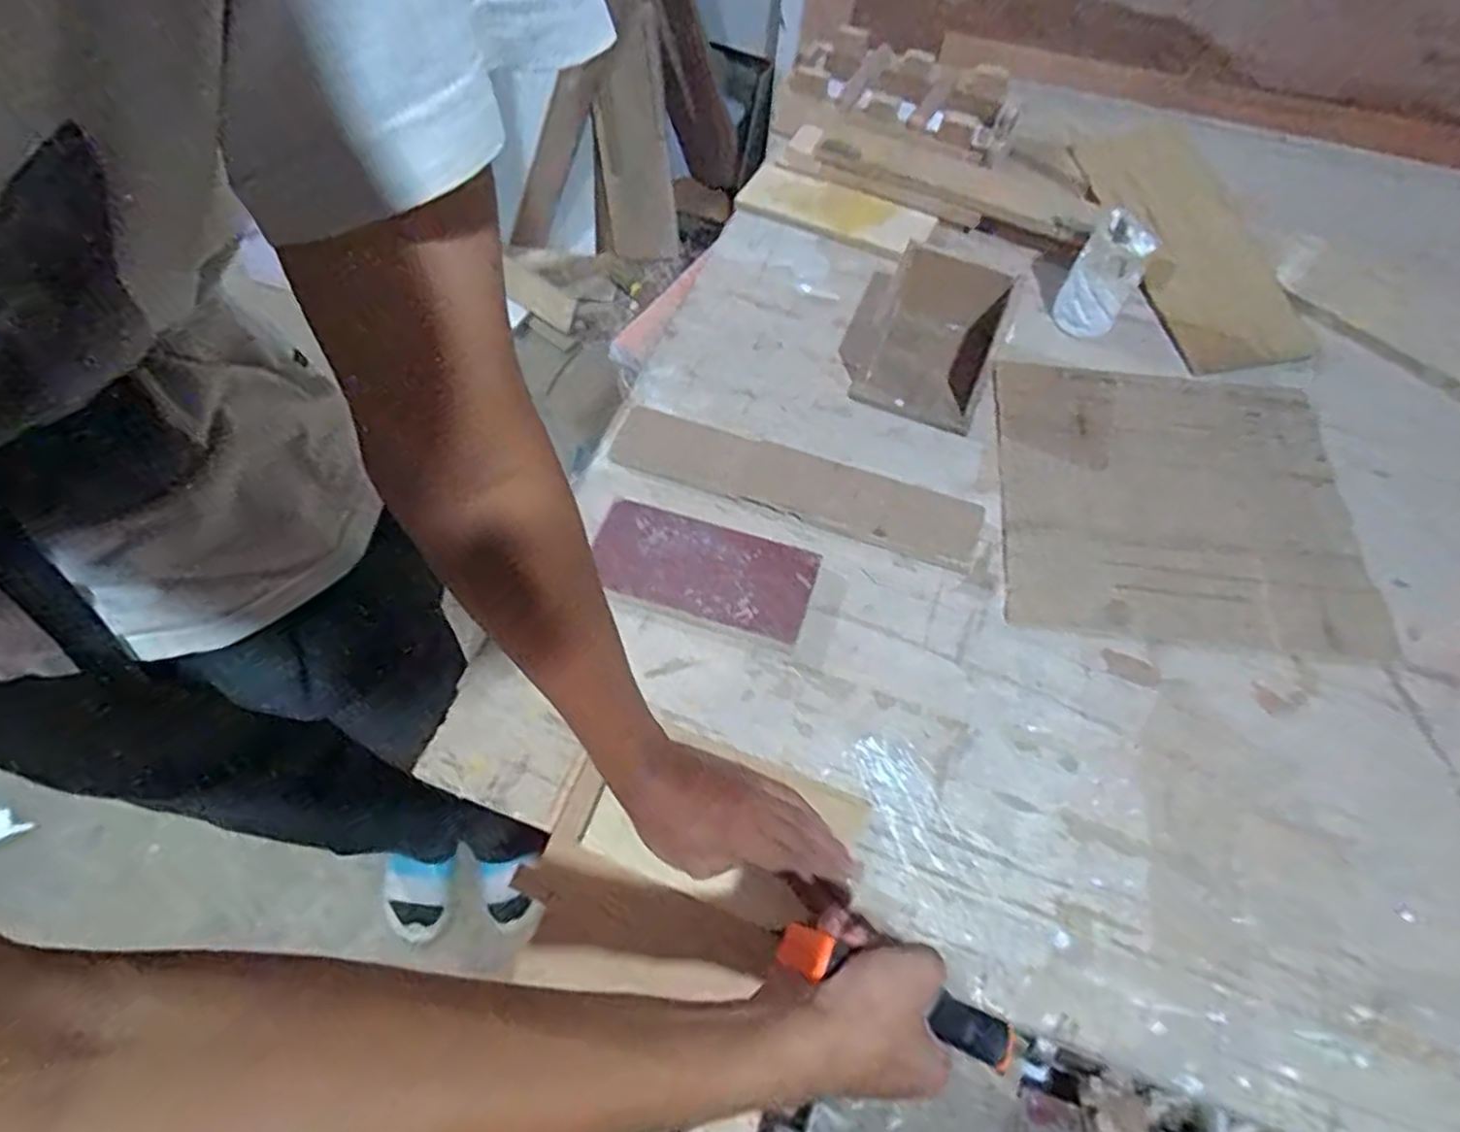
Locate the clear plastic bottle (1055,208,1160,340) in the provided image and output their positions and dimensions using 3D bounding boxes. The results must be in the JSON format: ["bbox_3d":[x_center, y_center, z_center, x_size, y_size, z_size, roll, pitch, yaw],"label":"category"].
[{"bbox_3d":[0.382,-0.296,0.741,0.065,0.110,0.054,28,65,15],"label":"clear plastic bottle"}]

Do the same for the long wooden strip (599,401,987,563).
[{"bbox_3d":[0.057,-0.081,0.677,0.343,0.018,0.066,19,60,9],"label":"long wooden strip"}]

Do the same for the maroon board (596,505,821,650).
[{"bbox_3d":[-0.024,0.005,0.627,0.186,0.025,0.089,16,59,7],"label":"maroon board"}]

